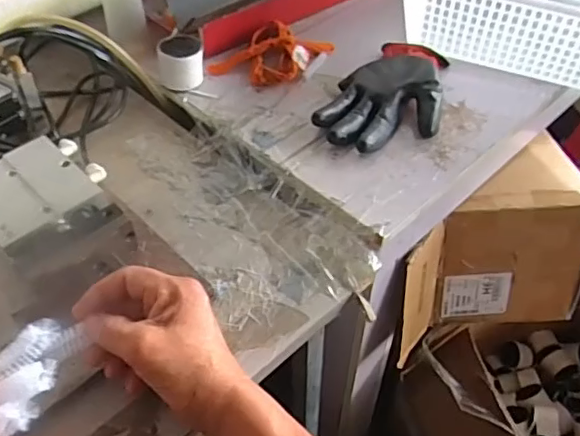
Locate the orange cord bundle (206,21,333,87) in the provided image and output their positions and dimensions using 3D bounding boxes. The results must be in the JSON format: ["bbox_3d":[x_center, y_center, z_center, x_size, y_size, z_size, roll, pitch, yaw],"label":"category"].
[{"bbox_3d":[-0.022,-0.200,0.691,0.100,0.027,0.116,28,54,23],"label":"orange cord bundle"}]

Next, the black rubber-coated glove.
[{"bbox_3d":[0.118,-0.142,0.646,0.116,0.026,0.206,20,51,17],"label":"black rubber-coated glove"}]

